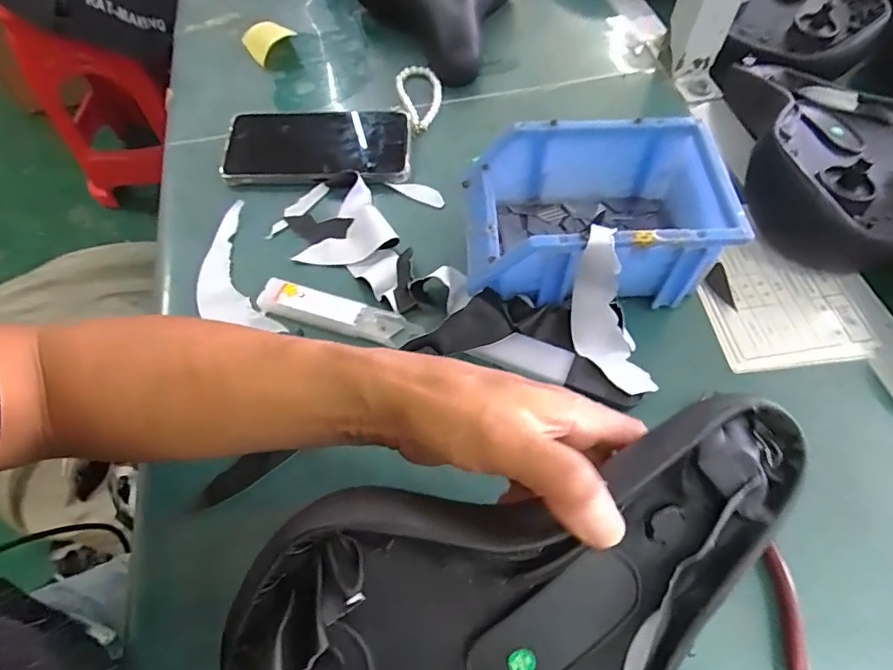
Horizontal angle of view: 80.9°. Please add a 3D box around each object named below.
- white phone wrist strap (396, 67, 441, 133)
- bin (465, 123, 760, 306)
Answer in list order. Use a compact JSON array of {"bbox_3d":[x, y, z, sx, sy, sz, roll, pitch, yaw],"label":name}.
[{"bbox_3d":[-0.025,-0.236,0.517,0.043,0.008,0.090,-7,60,-3],"label":"white phone wrist strap"},{"bbox_3d":[0.103,-0.087,0.385,0.170,0.075,0.117,-1,59,0],"label":"bin"}]

